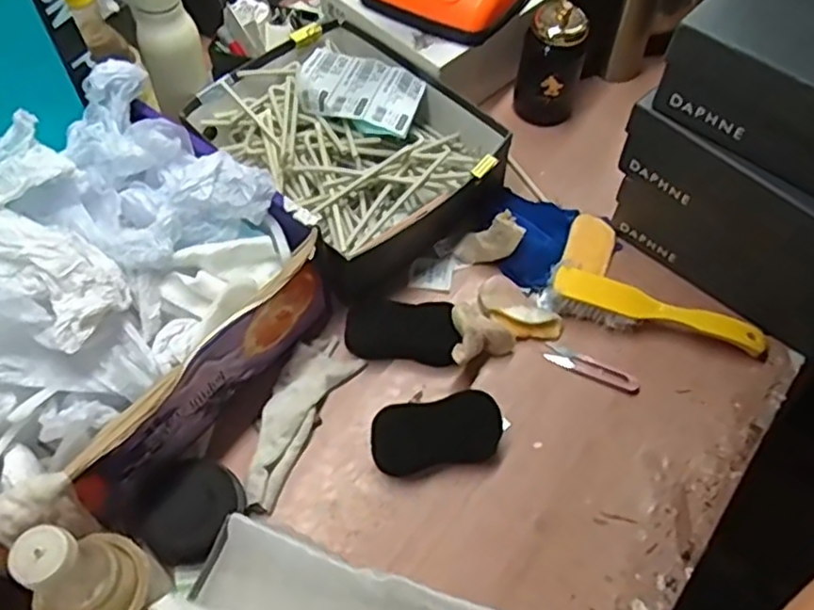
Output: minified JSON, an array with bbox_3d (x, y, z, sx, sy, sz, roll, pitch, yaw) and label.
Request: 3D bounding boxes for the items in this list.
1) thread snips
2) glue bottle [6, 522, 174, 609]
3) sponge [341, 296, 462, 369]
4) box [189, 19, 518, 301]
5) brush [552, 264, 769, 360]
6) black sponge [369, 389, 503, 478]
[{"bbox_3d":[0.196,0.067,0.741,0.101,0.004,0.022,23,61,13],"label":"thread snips"},{"bbox_3d":[-0.244,0.218,0.541,0.074,0.177,0.087,18,60,10],"label":"glue bottle"},{"bbox_3d":[-0.004,0.025,0.751,0.121,0.034,0.065,9,59,5],"label":"sponge"},{"bbox_3d":[-0.079,-0.184,0.838,0.329,0.088,0.279,40,66,21],"label":"box"},{"bbox_3d":[0.268,0.009,0.750,0.233,0.039,0.047,17,60,10],"label":"brush"},{"bbox_3d":[0.029,0.126,0.691,0.126,0.036,0.060,-9,59,-6],"label":"black sponge"}]

